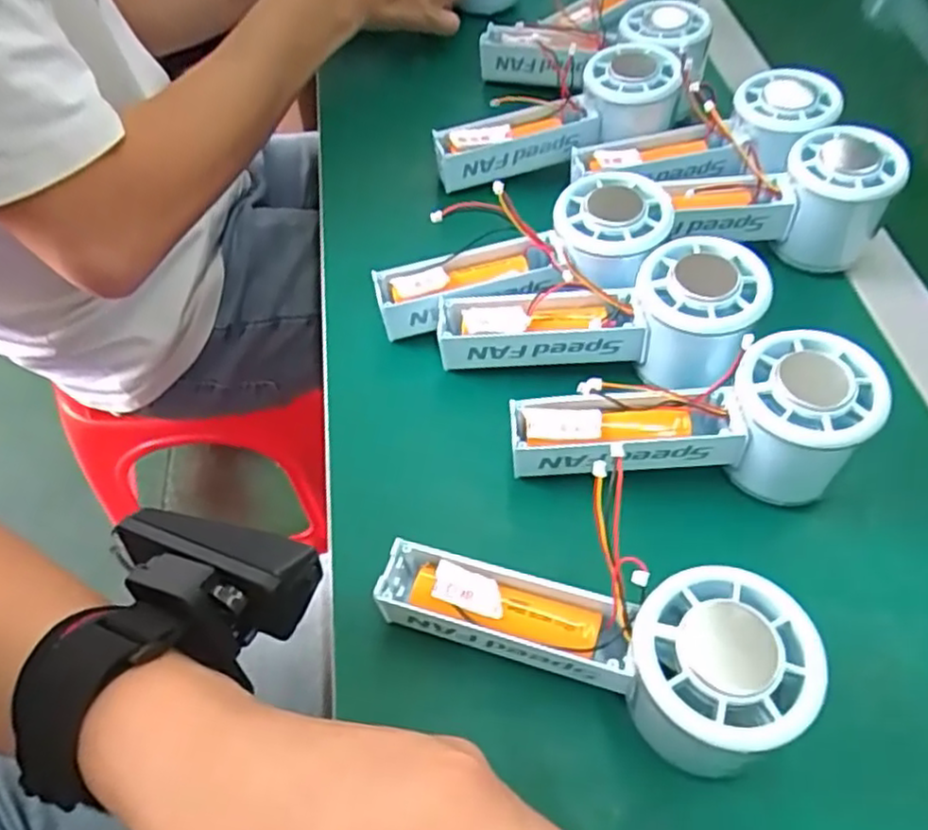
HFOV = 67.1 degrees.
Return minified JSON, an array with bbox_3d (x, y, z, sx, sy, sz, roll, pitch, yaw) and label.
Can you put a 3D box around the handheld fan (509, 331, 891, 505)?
[{"bbox_3d":[0.098,0.009,0.308,0.147,0.056,0.056,-5,51,12],"label":"handheld fan"}]

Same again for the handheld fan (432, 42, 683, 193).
[{"bbox_3d":[0.055,-0.183,0.430,0.151,0.041,0.066,-18,52,8],"label":"handheld fan"}]

